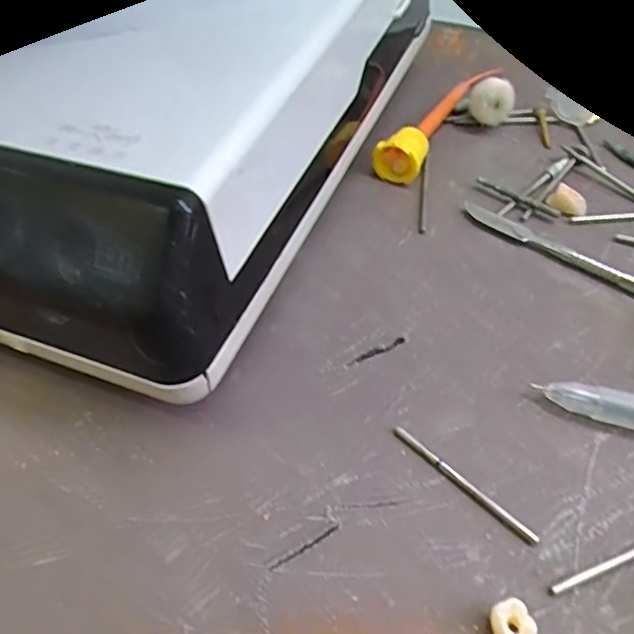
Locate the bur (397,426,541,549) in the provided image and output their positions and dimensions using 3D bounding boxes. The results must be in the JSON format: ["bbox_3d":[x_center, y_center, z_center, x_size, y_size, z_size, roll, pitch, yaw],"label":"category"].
[{"bbox_3d":[0.038,0.042,0.152,0.004,0.004,0.043,-38,59,-22],"label":"bur"}]

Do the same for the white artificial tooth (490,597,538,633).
[{"bbox_3d":[0.043,0.068,0.129,0.009,0.008,0.010,-21,54,-11],"label":"white artificial tooth"}]

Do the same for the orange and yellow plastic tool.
[{"bbox_3d":[0.051,-0.085,0.242,0.017,0.014,0.084,25,57,21],"label":"orange and yellow plastic tool"}]

